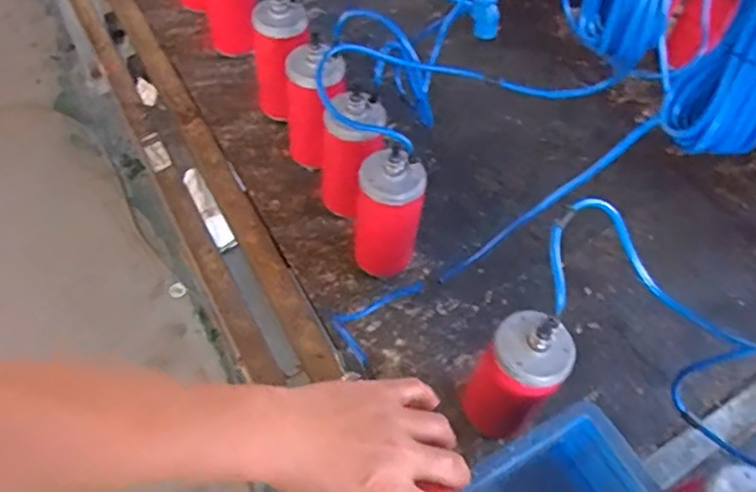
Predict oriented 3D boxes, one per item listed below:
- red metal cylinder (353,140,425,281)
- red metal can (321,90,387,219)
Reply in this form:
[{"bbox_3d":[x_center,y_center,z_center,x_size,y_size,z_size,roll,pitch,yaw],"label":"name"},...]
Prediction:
[{"bbox_3d":[0.012,-0.028,0.734,0.076,0.192,0.065,12,56,3],"label":"red metal cylinder"},{"bbox_3d":[-0.034,-0.114,0.778,0.076,0.184,0.066,-21,61,-18],"label":"red metal can"}]

